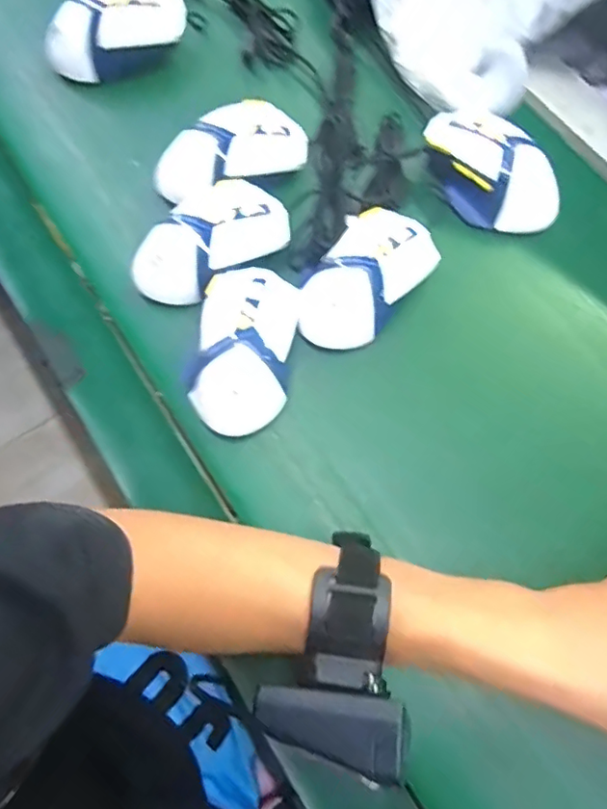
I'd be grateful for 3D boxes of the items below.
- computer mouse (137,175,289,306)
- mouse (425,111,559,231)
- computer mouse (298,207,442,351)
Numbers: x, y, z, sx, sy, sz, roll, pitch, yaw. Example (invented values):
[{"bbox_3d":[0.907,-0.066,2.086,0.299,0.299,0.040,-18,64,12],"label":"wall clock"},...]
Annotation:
[{"bbox_3d":[-0.070,-0.123,0.407,0.120,0.032,0.062,-40,79,-7],"label":"computer mouse"},{"bbox_3d":[0.148,-0.188,0.436,0.078,0.037,0.127,-35,79,-6],"label":"mouse"},{"bbox_3d":[0.048,-0.091,0.397,0.068,0.042,0.124,38,81,9],"label":"computer mouse"}]

